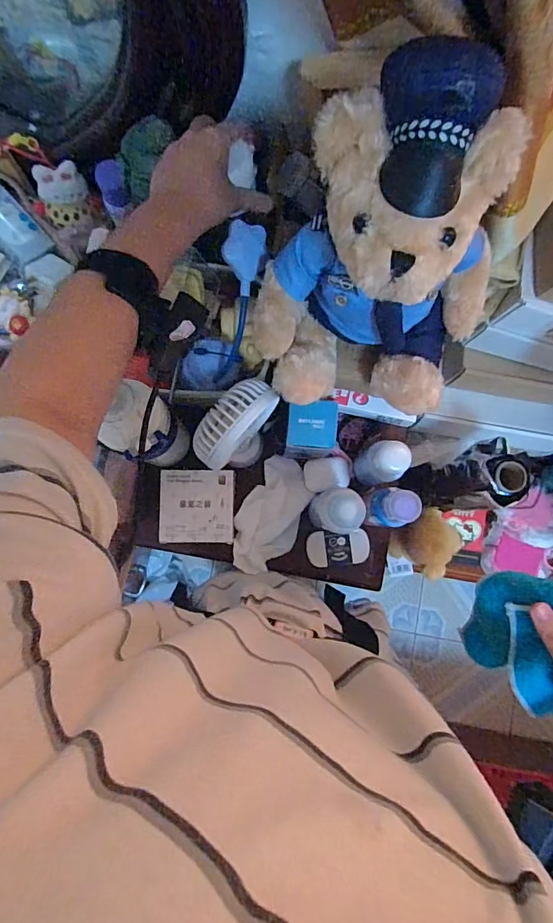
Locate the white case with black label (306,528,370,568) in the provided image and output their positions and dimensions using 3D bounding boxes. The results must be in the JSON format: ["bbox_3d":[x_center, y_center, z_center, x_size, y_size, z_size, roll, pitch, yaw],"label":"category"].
[{"bbox_3d":[0.080,0.113,0.608,0.080,0.007,0.045,-3,84,-2],"label":"white case with black label"}]

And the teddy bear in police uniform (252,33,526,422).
[{"bbox_3d":[0.088,-0.129,0.355,0.198,0.212,0.141,6,84,-1],"label":"teddy bear in police uniform"}]

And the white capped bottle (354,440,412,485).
[{"bbox_3d":[0.127,0.002,0.574,0.046,0.112,0.045,0,84,-2],"label":"white capped bottle"}]

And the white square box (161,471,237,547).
[{"bbox_3d":[-0.099,0.057,0.589,0.091,0.021,0.091,1,84,-2],"label":"white square box"}]

